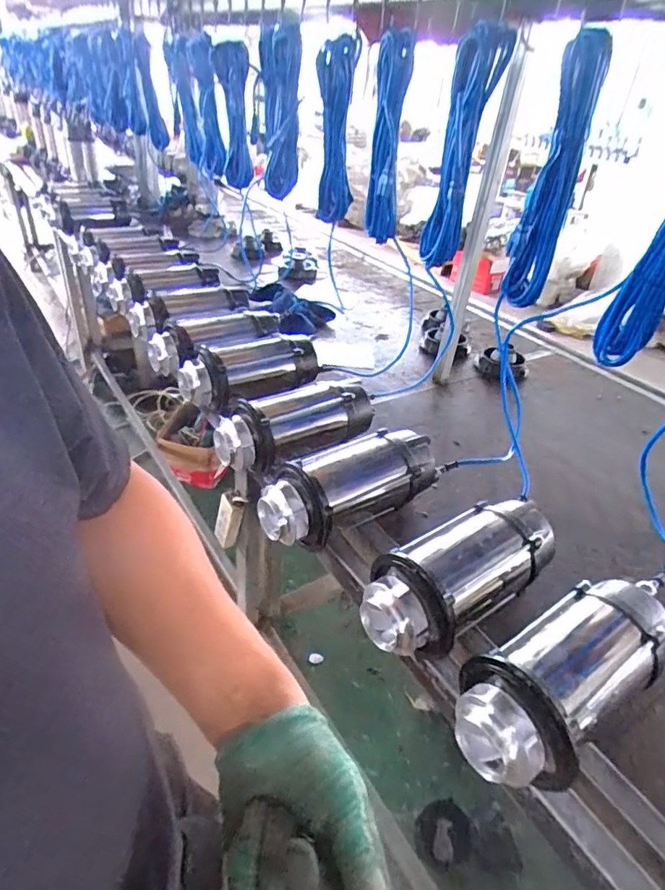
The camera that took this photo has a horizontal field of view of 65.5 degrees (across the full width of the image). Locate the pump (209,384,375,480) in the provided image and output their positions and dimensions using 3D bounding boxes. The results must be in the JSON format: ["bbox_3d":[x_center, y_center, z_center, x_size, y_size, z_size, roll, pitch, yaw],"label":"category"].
[{"bbox_3d":[-0.074,-0.038,0.980,0.301,0.112,0.123,-19,42,-31],"label":"pump"}]

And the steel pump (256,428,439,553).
[{"bbox_3d":[0.026,0.064,0.847,0.305,0.103,0.126,-22,44,-33],"label":"steel pump"}]

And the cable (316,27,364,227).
[{"bbox_3d":[0.006,-0.694,1.179,0.091,0.423,0.115,7,58,1],"label":"cable"}]

